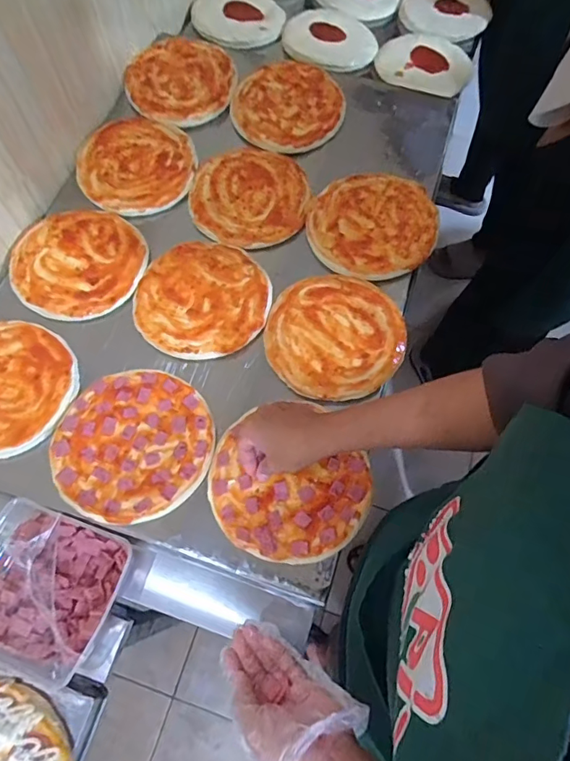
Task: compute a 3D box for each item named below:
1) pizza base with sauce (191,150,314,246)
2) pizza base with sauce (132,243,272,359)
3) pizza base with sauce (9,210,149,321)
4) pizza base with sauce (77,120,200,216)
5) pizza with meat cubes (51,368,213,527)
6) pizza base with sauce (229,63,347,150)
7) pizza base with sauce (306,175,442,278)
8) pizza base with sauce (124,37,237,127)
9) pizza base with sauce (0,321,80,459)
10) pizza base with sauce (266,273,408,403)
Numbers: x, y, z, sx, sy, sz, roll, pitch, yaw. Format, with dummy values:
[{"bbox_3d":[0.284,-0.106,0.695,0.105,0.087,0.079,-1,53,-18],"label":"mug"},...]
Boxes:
[{"bbox_3d":[-0.059,-0.306,0.797,0.190,0.019,0.183,0,68,-1],"label":"pizza base with sauce"},{"bbox_3d":[-0.122,-0.124,0.723,0.191,0.010,0.190,0,68,-1],"label":"pizza base with sauce"},{"bbox_3d":[-0.317,-0.184,0.741,0.193,0.011,0.185,0,68,-1],"label":"pizza base with sauce"},{"bbox_3d":[-0.250,-0.362,0.813,0.191,0.019,0.188,0,68,-1],"label":"pizza base with sauce"},{"bbox_3d":[-0.197,0.081,0.631,0.199,0.019,0.194,0,68,-1],"label":"pizza with meat cubes"},{"bbox_3d":[0.003,-0.494,0.860,0.190,0.015,0.180,0,68,-1],"label":"pizza base with sauce"},{"bbox_3d":[0.140,-0.250,0.773,0.197,0.024,0.191,17,69,6],"label":"pizza base with sauce"},{"bbox_3d":[-0.191,-0.546,0.877,0.194,0.014,0.189,0,68,-1],"label":"pizza base with sauce"},{"bbox_3d":[-0.387,0.009,0.657,0.191,0.017,0.190,0,68,-1],"label":"pizza base with sauce"},{"bbox_3d":[0.074,-0.067,0.695,0.195,0.014,0.190,0,68,-1],"label":"pizza base with sauce"}]

